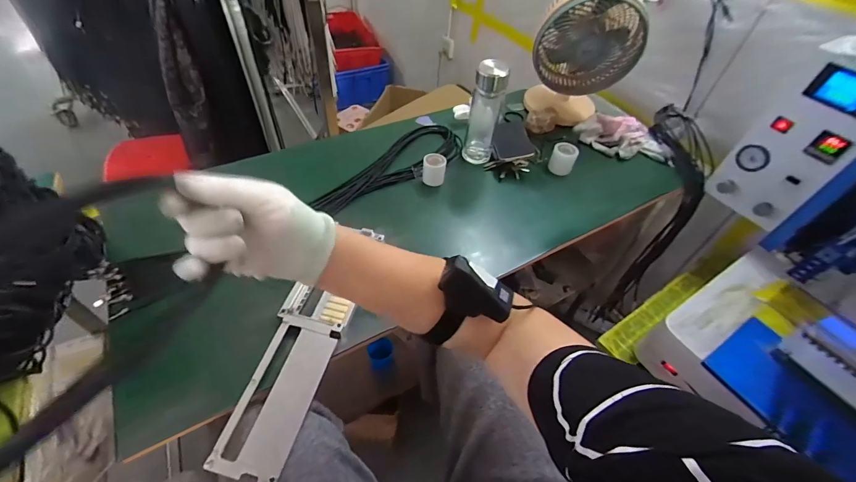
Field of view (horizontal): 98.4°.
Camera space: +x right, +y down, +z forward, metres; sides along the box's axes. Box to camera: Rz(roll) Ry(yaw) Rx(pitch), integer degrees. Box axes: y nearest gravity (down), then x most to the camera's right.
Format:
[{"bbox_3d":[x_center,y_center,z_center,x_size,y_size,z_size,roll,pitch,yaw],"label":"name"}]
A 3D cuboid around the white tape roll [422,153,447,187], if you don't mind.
[{"bbox_3d":[0.013,-0.149,0.783,0.045,0.064,0.045,2,49,-3],"label":"white tape roll"}]

